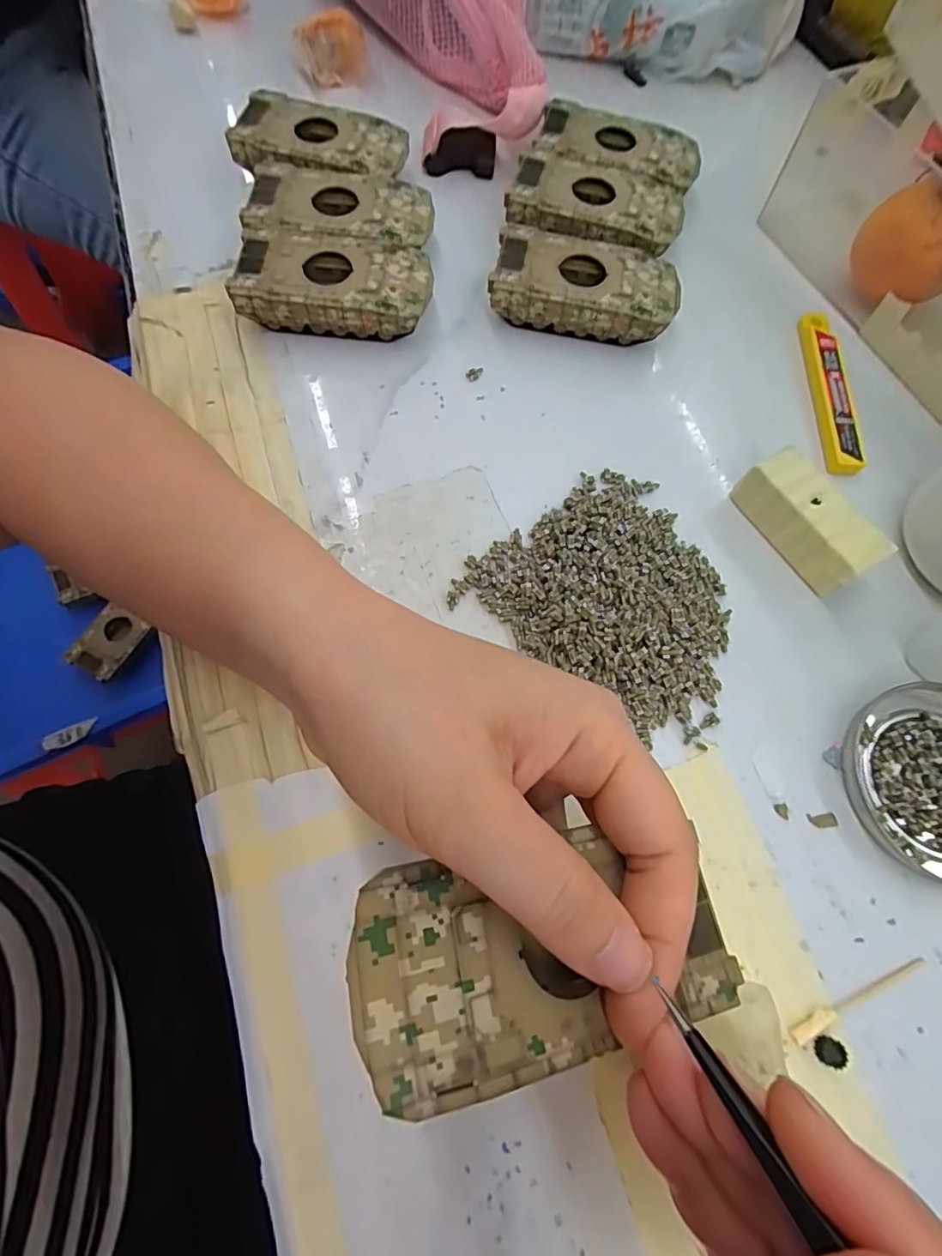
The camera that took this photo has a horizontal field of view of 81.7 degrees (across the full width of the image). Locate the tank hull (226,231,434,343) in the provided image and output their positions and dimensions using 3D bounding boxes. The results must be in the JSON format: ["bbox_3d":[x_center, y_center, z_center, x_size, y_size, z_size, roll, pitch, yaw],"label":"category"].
[{"bbox_3d":[-0.070,-0.177,0.286,0.094,0.026,0.047,5,70,0],"label":"tank hull"}]

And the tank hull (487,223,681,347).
[{"bbox_3d":[0.061,-0.181,0.294,0.095,0.027,0.048,10,70,1],"label":"tank hull"}]

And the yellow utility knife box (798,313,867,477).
[{"bbox_3d":[0.188,-0.127,0.289,0.019,0.010,0.102,3,70,-1],"label":"yellow utility knife box"}]

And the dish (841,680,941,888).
[{"bbox_3d":[0.194,0.063,0.221,0.079,0.010,0.078,1,70,-2],"label":"dish"}]

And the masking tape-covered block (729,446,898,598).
[{"bbox_3d":[0.154,-0.049,0.249,0.028,0.022,0.063,-33,74,-13],"label":"masking tape-covered block"}]

